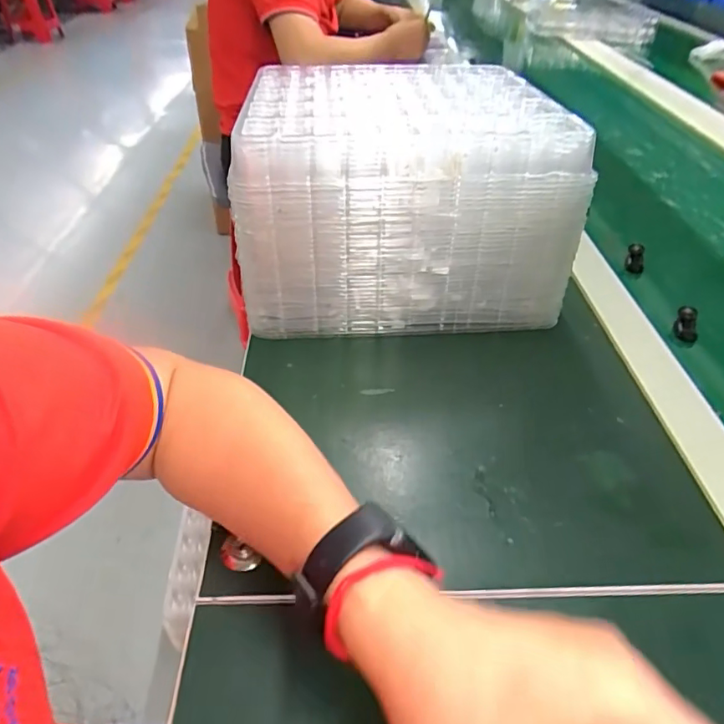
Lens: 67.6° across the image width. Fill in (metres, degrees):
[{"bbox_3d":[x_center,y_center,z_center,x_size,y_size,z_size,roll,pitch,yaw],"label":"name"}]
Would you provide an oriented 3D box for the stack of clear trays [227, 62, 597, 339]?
[{"bbox_3d":[0.030,-0.151,0.483,0.255,0.165,0.214,-2,41,-4],"label":"stack of clear trays"}]

